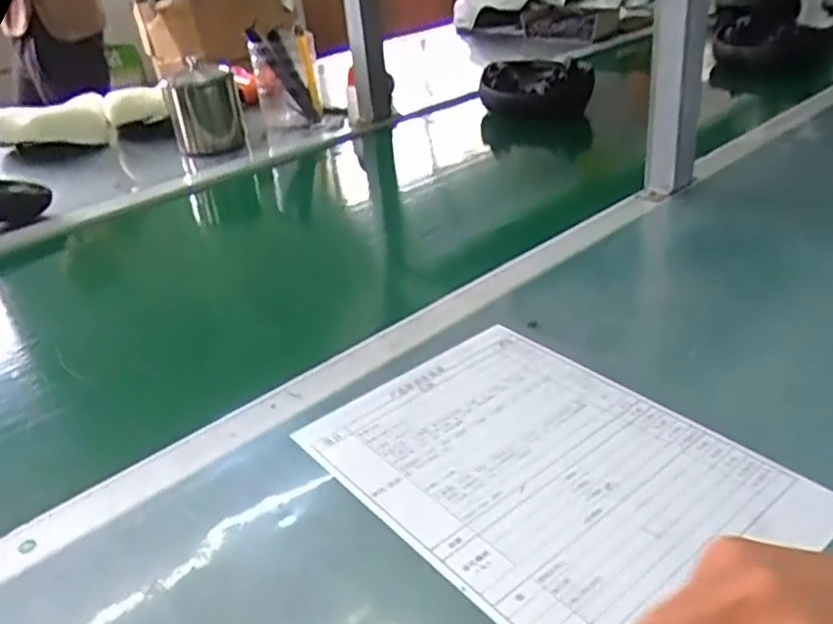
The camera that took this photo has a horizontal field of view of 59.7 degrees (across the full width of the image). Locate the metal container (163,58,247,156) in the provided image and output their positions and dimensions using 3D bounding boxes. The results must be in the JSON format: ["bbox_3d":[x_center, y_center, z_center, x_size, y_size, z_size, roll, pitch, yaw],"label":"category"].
[{"bbox_3d":[-0.330,-0.318,1.134,0.103,0.125,0.083,-14,30,-16],"label":"metal container"}]

